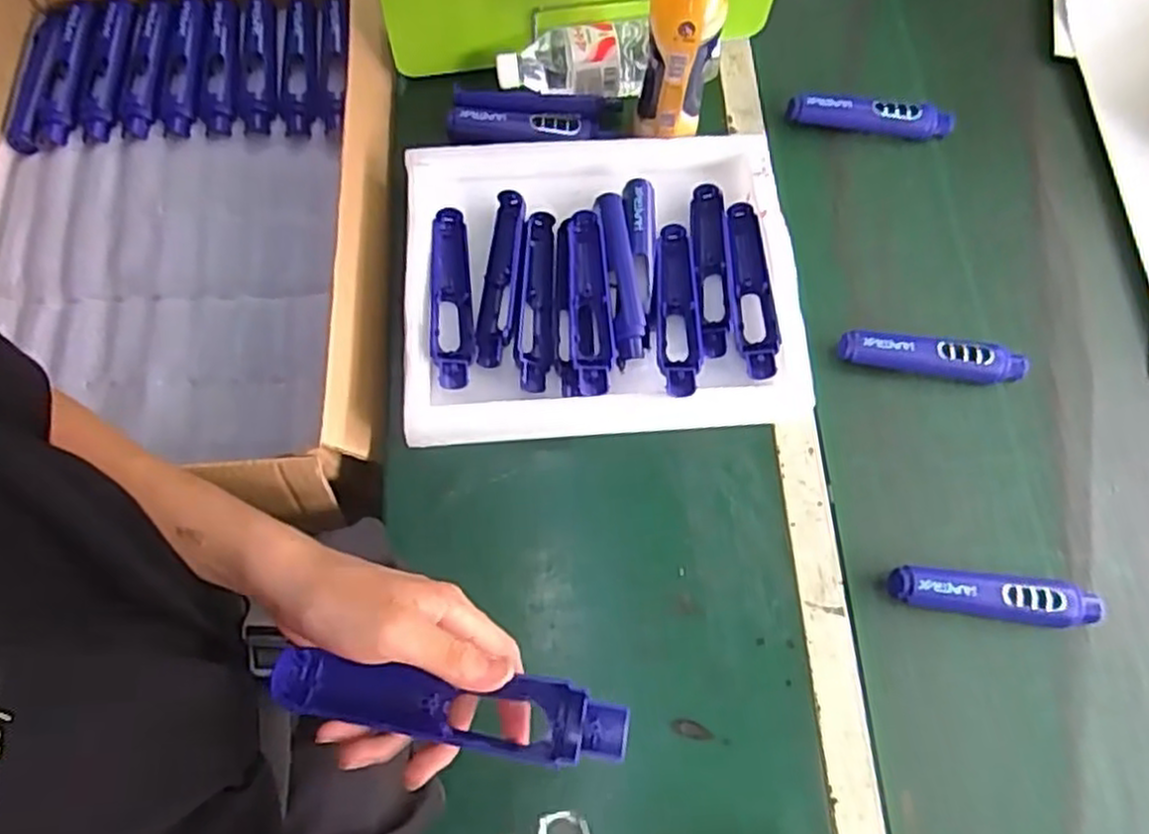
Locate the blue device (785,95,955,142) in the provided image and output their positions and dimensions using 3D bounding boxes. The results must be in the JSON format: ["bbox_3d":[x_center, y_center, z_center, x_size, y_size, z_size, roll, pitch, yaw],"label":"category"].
[{"bbox_3d":[0.310,-0.313,0.783,0.177,0.037,0.025,5,71,2],"label":"blue device"}]

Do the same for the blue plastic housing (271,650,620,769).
[{"bbox_3d":[-0.063,0.142,0.372,0.176,0.017,0.036,6,71,7],"label":"blue plastic housing"}]

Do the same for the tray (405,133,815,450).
[{"bbox_3d":[0.025,-0.127,0.691,0.355,0.054,0.285,-4,71,-2],"label":"tray"}]

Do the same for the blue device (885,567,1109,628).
[{"bbox_3d":[0.355,0.150,0.627,0.177,0.029,0.039,6,71,2],"label":"blue device"}]

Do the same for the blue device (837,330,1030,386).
[{"bbox_3d":[0.334,-0.054,0.701,0.172,0.042,0.032,5,71,2],"label":"blue device"}]

